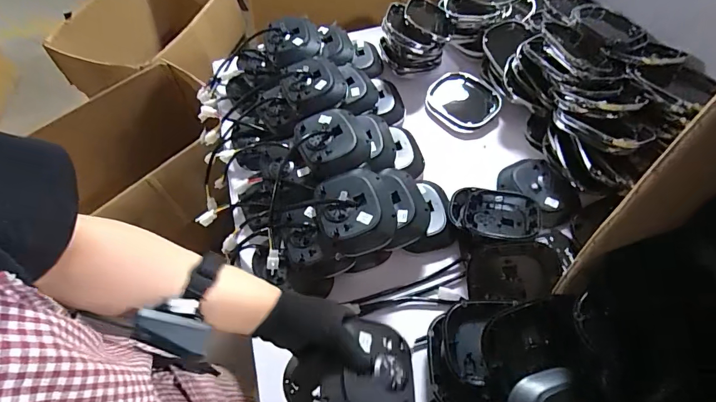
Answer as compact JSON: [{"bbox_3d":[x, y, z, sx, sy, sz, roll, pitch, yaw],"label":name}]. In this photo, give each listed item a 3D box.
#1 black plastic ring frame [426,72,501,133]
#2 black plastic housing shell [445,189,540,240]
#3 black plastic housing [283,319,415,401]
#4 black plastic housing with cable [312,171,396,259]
[{"bbox_3d":[0.225,-0.213,0.853,0.147,0.034,0.125,35,65,23],"label":"black plastic ring frame"},{"bbox_3d":[0.222,0.023,0.658,0.142,0.026,0.136,-3,30,2],"label":"black plastic housing shell"},{"bbox_3d":[-0.001,0.215,0.465,0.150,0.055,0.133,-29,59,-15],"label":"black plastic housing"},{"bbox_3d":[-0.003,0.015,0.621,0.122,0.043,0.142,-12,56,-5],"label":"black plastic housing with cable"}]

